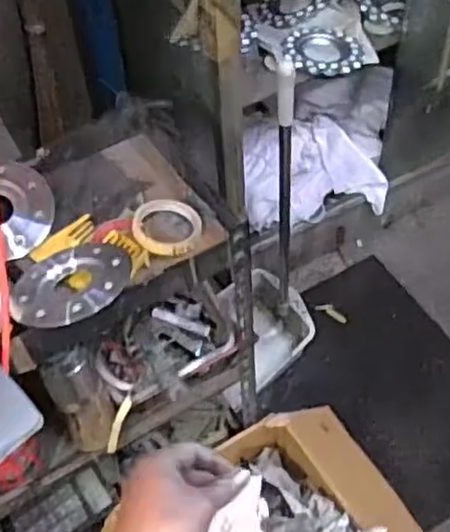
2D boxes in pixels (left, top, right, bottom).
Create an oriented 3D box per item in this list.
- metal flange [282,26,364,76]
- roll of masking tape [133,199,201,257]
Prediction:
[{"bbox_3d":[0.202,-0.445,1.419,0.158,0.013,0.152,-3,53,0],"label":"metal flange"},{"bbox_3d":[-0.079,-0.052,0.934,0.093,0.027,0.081,5,64,1],"label":"roll of masking tape"}]

